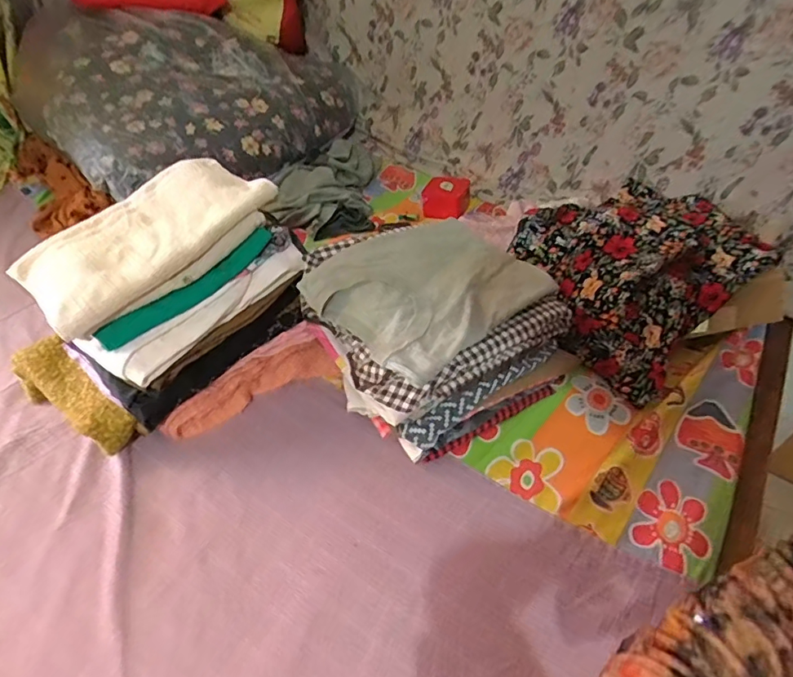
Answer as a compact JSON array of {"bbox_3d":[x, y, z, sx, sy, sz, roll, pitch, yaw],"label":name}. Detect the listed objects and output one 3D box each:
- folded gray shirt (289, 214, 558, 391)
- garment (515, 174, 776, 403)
[{"bbox_3d":[0.058,-0.081,0.722,0.315,0.044,0.236,-32,55,-30],"label":"folded gray shirt"},{"bbox_3d":[0.445,-0.146,0.956,0.506,0.153,0.366,-32,53,-30],"label":"garment"}]

